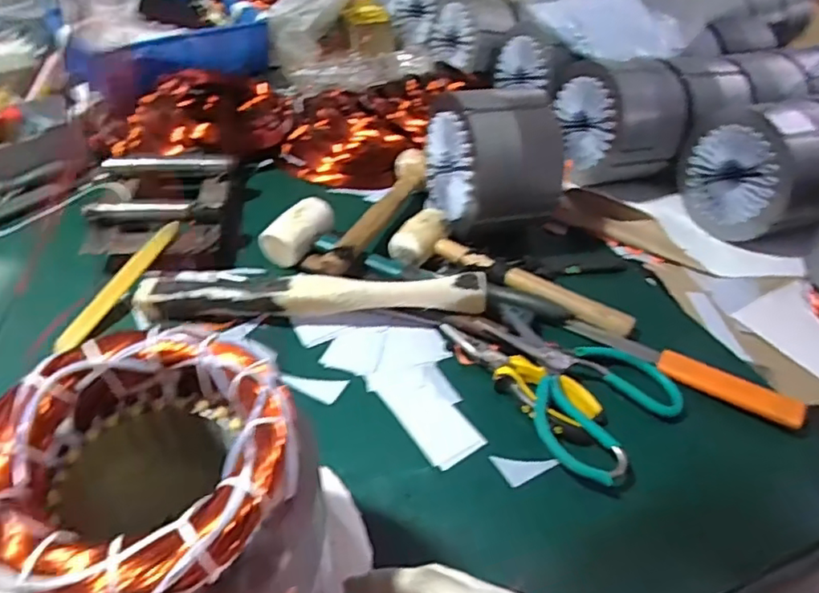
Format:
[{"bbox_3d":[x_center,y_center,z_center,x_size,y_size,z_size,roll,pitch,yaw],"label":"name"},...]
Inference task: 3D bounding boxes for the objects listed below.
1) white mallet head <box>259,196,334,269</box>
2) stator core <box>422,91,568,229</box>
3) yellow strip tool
[{"bbox_3d":[-0.120,-0.072,0.656,0.045,0.040,0.080,27,47,22],"label":"white mallet head"},{"bbox_3d":[0.094,-0.150,0.665,0.123,0.142,0.133,-5,44,-11],"label":"stator core"},{"bbox_3d":[-0.278,-0.013,0.579,0.019,0.008,0.162,40,58,-17],"label":"yellow strip tool"}]

